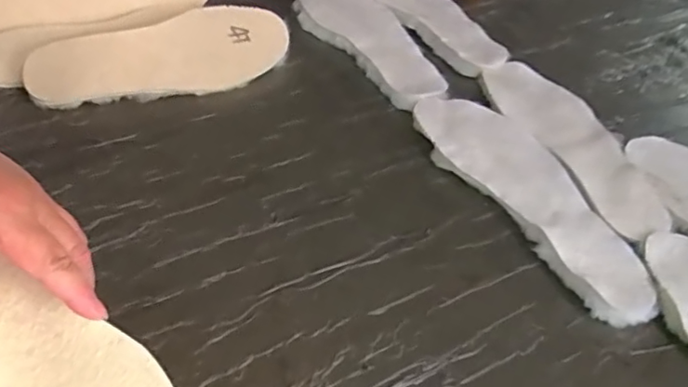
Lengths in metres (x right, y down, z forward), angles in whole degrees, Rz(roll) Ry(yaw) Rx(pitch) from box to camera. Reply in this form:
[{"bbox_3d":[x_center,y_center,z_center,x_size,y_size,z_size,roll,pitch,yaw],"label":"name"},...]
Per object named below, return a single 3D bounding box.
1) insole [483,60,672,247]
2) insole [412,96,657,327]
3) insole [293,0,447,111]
[{"bbox_3d":[0.225,-0.052,0.557,0.094,0.016,0.247,-16,49,-20],"label":"insole"},{"bbox_3d":[0.167,-0.004,0.505,0.098,0.022,0.271,-23,51,-25],"label":"insole"},{"bbox_3d":[0.031,-0.185,0.669,0.097,0.024,0.265,-24,52,-26],"label":"insole"}]

